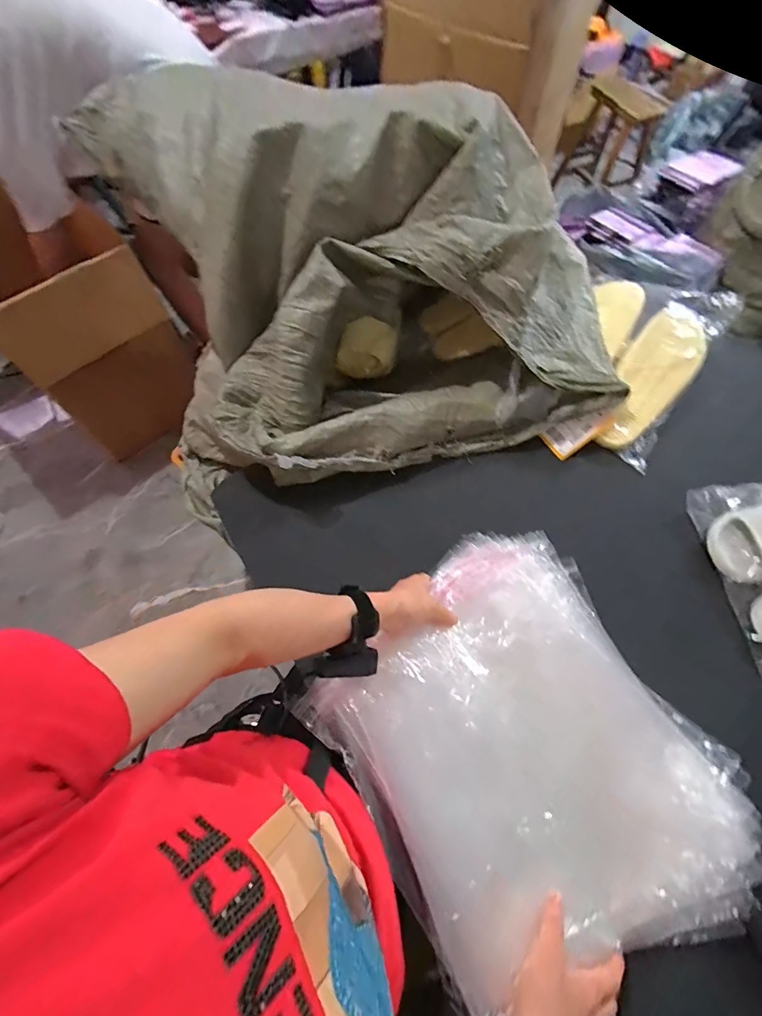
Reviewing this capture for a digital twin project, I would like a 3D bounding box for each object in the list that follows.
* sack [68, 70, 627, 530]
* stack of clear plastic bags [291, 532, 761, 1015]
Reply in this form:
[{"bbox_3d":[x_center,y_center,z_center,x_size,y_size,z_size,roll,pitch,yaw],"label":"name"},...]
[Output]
[{"bbox_3d":[0.003,-0.361,0.679,0.672,0.325,0.545,-13,65,-6],"label":"sack"},{"bbox_3d":[0.155,0.260,0.480,0.363,0.050,0.411,-32,68,-14],"label":"stack of clear plastic bags"}]

